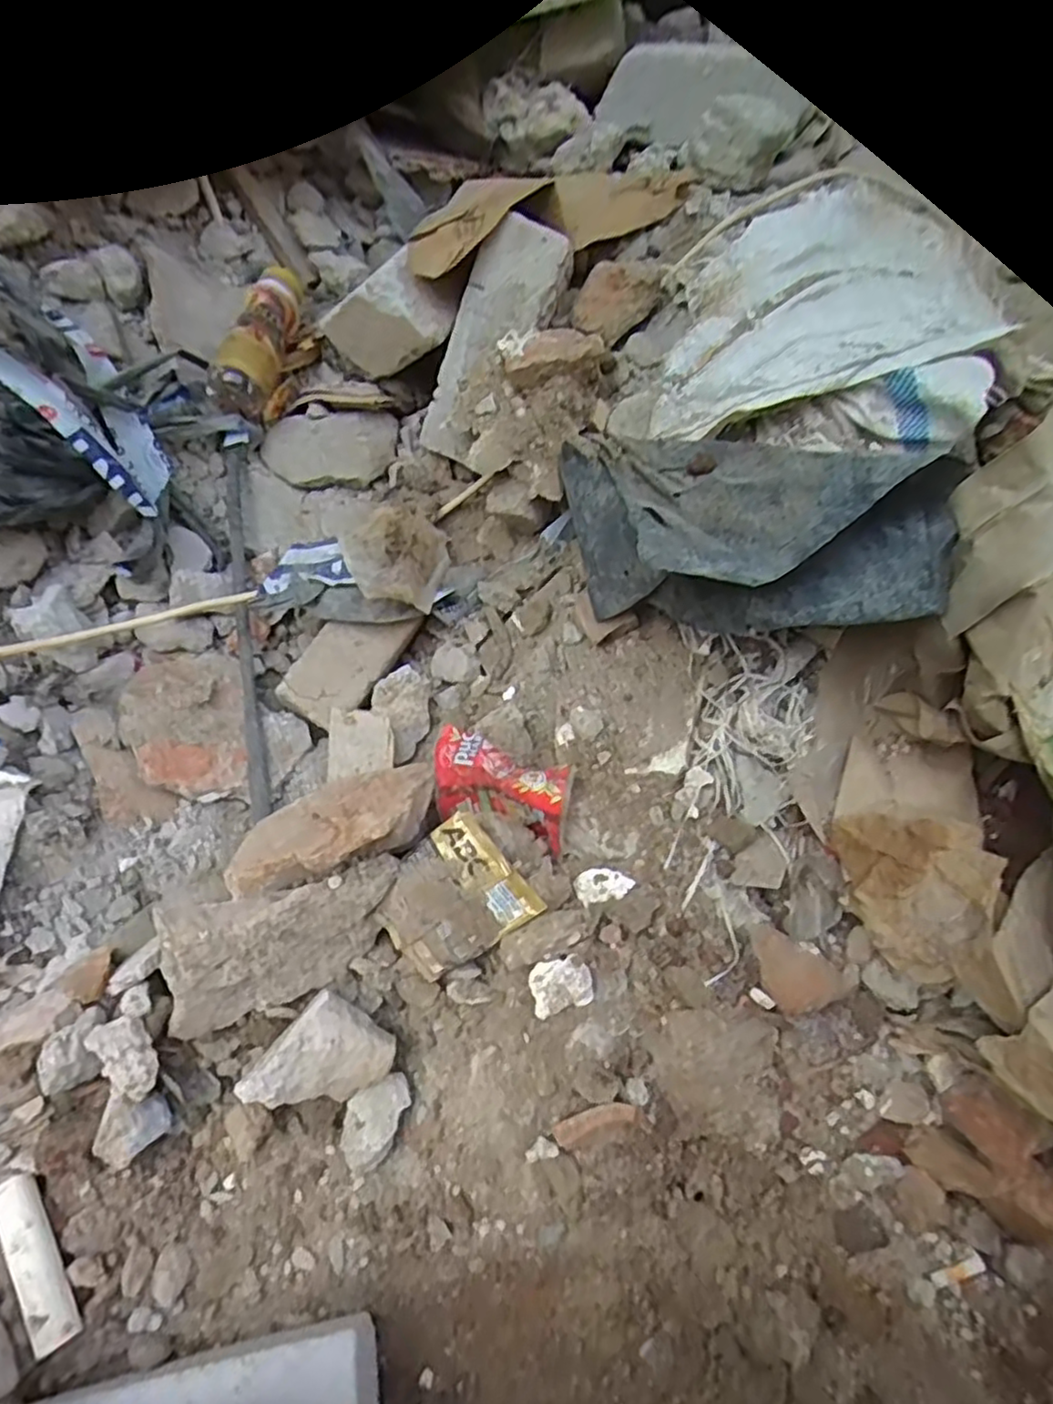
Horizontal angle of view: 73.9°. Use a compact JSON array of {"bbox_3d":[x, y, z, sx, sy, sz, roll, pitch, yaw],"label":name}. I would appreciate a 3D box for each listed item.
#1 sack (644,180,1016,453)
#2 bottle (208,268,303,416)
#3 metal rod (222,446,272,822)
[{"bbox_3d":[0.250,-0.319,0.576,0.234,0.103,0.269,16,58,7],"label":"sack"},{"bbox_3d":[-0.244,-0.342,0.645,0.048,0.049,0.162,11,71,3],"label":"bottle"},{"bbox_3d":[-0.248,-0.070,0.615,0.018,0.023,0.344,-9,73,-9],"label":"metal rod"}]

